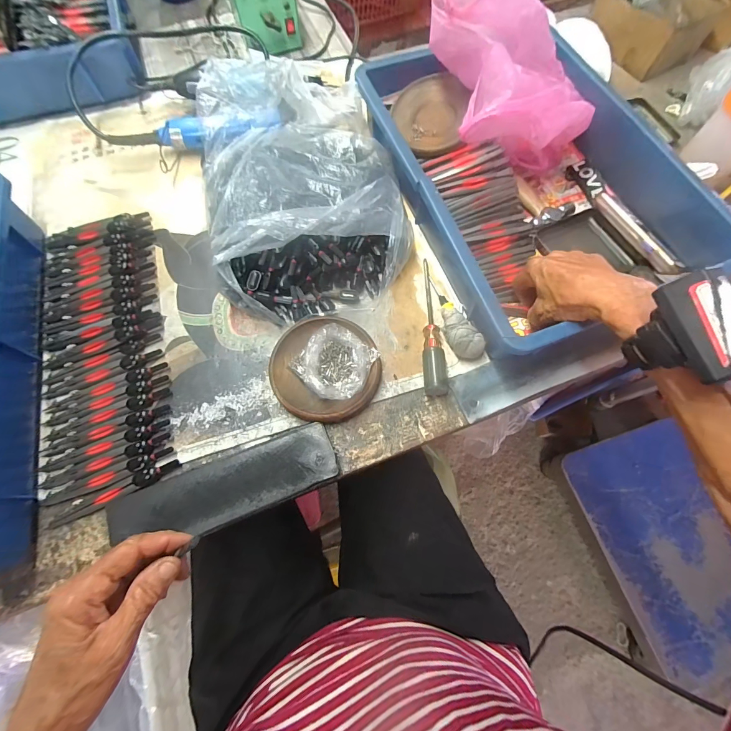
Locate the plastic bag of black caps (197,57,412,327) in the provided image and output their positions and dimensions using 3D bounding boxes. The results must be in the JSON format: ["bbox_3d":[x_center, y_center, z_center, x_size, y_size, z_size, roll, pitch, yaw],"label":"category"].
[{"bbox_3d":[-0.091,-0.234,0.429,0.228,0.080,0.360,-18,71,-6],"label":"plastic bag of black caps"}]

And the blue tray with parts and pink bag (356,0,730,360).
[{"bbox_3d":[0.199,-0.229,0.378,0.289,0.156,0.383,-20,71,-7],"label":"blue tray with parts and pink bag"}]

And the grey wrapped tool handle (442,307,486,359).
[{"bbox_3d":[0.104,-0.037,0.380,0.029,0.023,0.065,-19,71,-7],"label":"grey wrapped tool handle"}]

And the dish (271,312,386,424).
[{"bbox_3d":[-0.042,-0.001,0.363,0.109,0.044,0.116,0,70,0],"label":"dish"}]

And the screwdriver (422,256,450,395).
[{"bbox_3d":[0.076,-0.051,0.394,0.026,0.024,0.171,-1,70,0],"label":"screwdriver"}]

